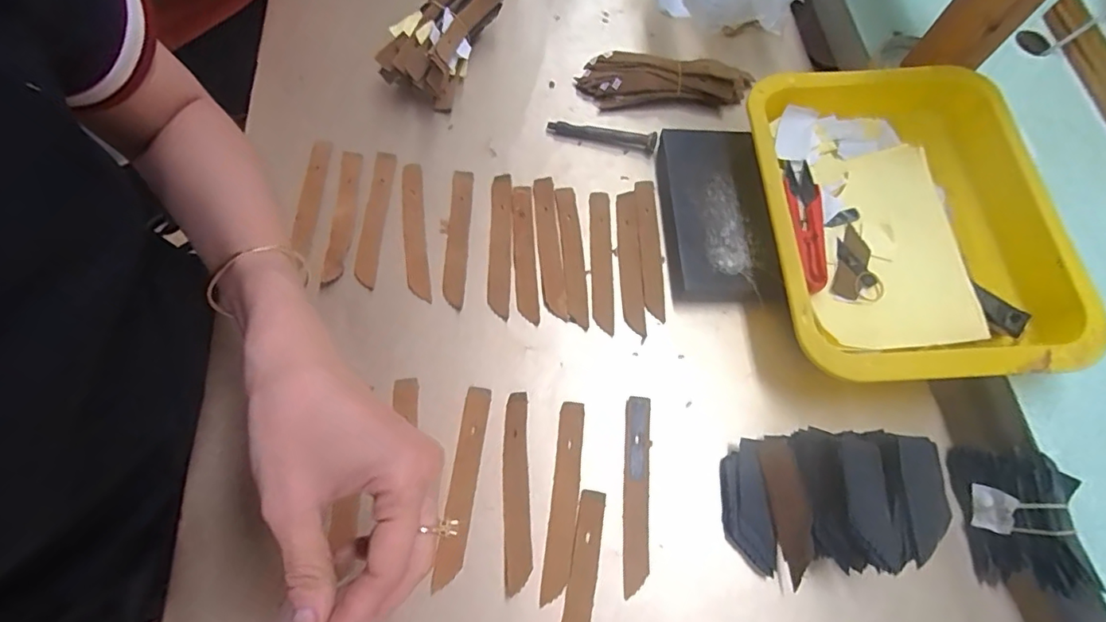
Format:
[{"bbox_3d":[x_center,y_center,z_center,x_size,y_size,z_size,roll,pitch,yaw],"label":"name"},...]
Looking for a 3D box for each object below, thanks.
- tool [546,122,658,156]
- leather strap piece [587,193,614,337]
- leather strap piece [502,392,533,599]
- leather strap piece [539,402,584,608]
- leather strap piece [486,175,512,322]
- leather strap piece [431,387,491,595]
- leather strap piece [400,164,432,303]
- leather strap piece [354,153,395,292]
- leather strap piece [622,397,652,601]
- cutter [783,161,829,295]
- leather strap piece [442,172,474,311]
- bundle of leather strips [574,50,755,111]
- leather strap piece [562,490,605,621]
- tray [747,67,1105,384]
[{"bbox_3d":[0.043,-0.156,0.469,0.095,0.012,0.016,14,67,3],"label":"tool"},{"bbox_3d":[0.039,-0.042,0.427,0.018,0.004,0.125,1,67,-3],"label":"leather strap piece"},{"bbox_3d":[-0.025,0.117,0.351,0.018,0.010,0.122,-2,67,-4],"label":"leather strap piece"},{"bbox_3d":[0.008,0.123,0.352,0.018,0.004,0.124,7,66,0],"label":"leather strap piece"},{"bbox_3d":[-0.041,-0.053,0.425,0.018,0.004,0.123,-1,69,2],"label":"leather strap piece"},{"bbox_3d":[-0.060,0.114,0.354,0.016,0.007,0.126,7,66,0],"label":"leather strap piece"},{"bbox_3d":[-0.112,-0.065,0.430,0.017,0.004,0.125,-8,67,-6],"label":"leather strap piece"},{"bbox_3d":[-0.144,-0.075,0.431,0.016,0.006,0.123,2,67,-2],"label":"leather strap piece"},{"bbox_3d":[0.056,0.120,0.355,0.018,0.005,0.123,6,66,0],"label":"leather strap piece"},{"bbox_3d":[0.198,-0.067,0.410,0.025,0.011,0.118,3,67,-2],"label":"cutter"},{"bbox_3d":[-0.077,-0.060,0.429,0.017,0.005,0.123,2,67,-2],"label":"leather strap piece"},{"bbox_3d":[0.102,-0.215,0.489,0.155,0.030,0.043,0,67,-3],"label":"bundle of leather strips"},{"bbox_3d":[0.017,0.176,0.327,0.018,0.004,0.123,11,67,2],"label":"leather strap piece"},{"bbox_3d":[0.257,-0.072,0.400,0.202,0.055,0.258,-4,67,-5],"label":"tray"}]

